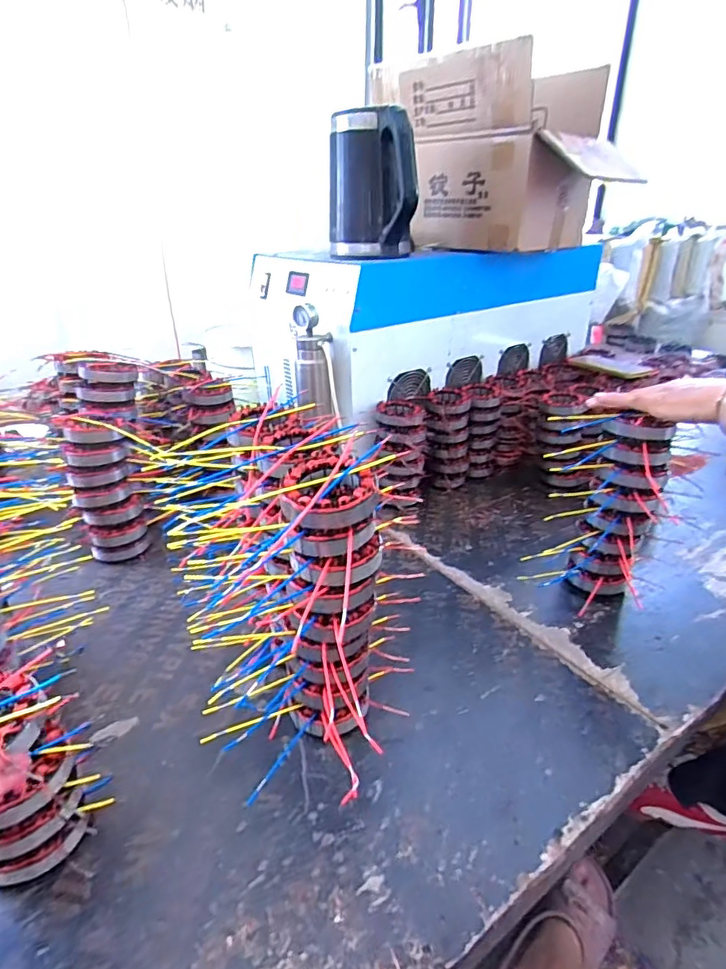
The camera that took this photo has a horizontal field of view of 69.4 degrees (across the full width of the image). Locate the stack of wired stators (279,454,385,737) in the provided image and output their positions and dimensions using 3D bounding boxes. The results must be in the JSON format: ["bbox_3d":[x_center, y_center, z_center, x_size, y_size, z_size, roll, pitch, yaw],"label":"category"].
[{"bbox_3d":[-0.034,0.129,0.510,0.100,0.286,0.124,0,28,1],"label":"stack of wired stators"}]

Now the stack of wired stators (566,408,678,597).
[{"bbox_3d":[0.345,0.041,0.714,0.090,0.259,0.086,15,31,27],"label":"stack of wired stators"}]

